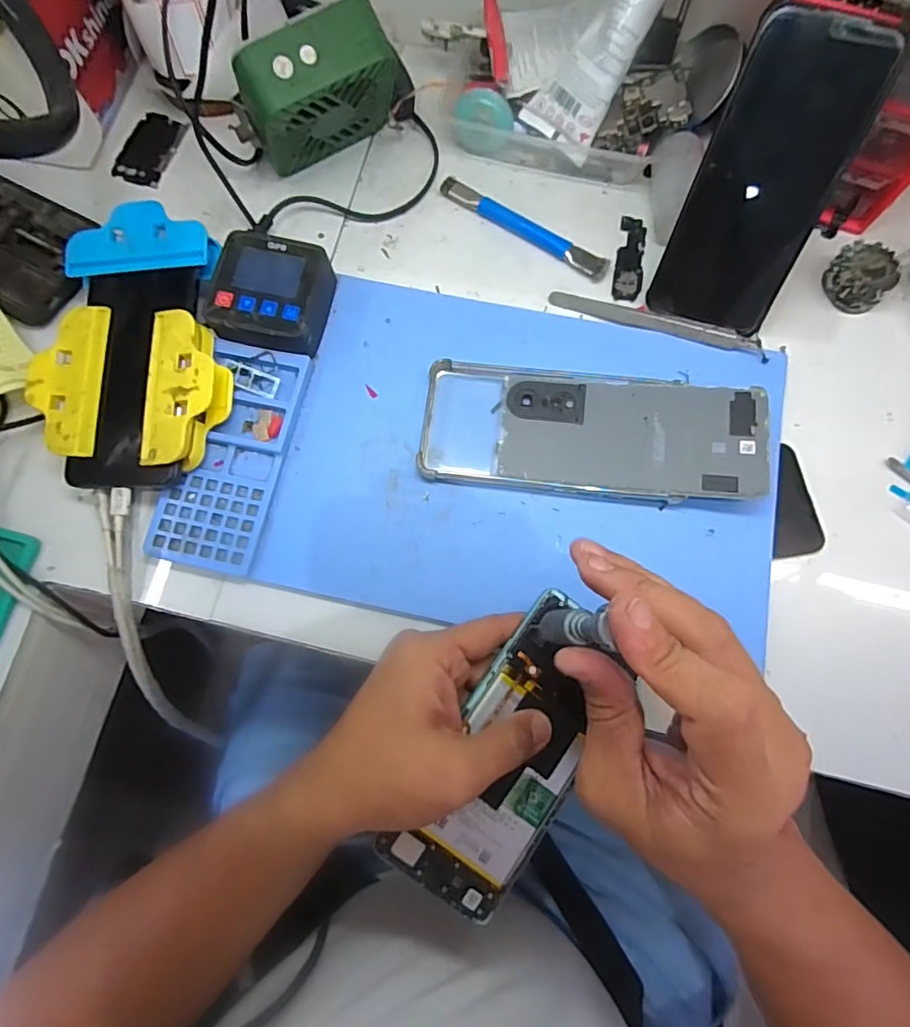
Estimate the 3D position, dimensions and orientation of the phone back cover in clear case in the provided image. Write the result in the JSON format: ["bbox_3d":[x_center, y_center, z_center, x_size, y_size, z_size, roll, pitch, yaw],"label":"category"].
[{"bbox_3d":[0.085,-0.052,0.346,0.208,0.009,0.080,6,77,9],"label":"phone back cover in clear case"}]

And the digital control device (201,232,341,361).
[{"bbox_3d":[-0.123,-0.144,0.367,0.069,0.033,0.073,13,75,4],"label":"digital control device"}]

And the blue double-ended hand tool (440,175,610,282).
[{"bbox_3d":[0.051,-0.211,0.401,0.139,0.008,0.018,35,78,9],"label":"blue double-ended hand tool"}]

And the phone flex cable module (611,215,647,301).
[{"bbox_3d":[0.128,-0.186,0.397,0.020,0.004,0.071,10,75,3],"label":"phone flex cable module"}]

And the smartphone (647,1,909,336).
[{"bbox_3d":[0.186,-0.198,0.331,0.077,0.160,0.005,21,35,9],"label":"smartphone"}]

